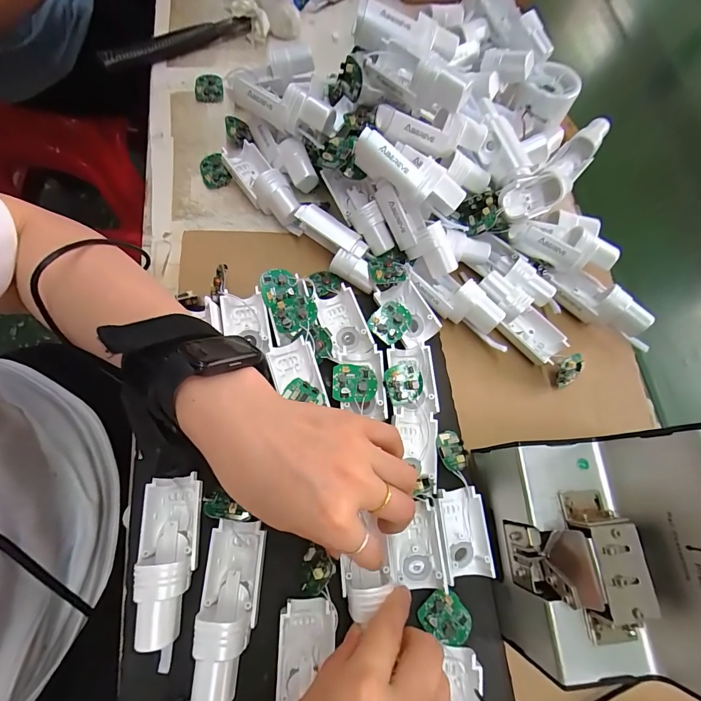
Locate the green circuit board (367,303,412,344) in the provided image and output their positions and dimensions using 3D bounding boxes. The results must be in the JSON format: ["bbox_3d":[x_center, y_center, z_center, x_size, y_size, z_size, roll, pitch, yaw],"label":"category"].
[{"bbox_3d":[0.032,-0.024,0.302,0.030,0.006,0.033,39,77,14],"label":"green circuit board"}]

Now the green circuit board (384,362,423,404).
[{"bbox_3d":[0.044,0.025,0.285,0.035,0.009,0.029,-6,88,-34],"label":"green circuit board"}]

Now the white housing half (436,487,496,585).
[{"bbox_3d":[0.079,0.128,0.262,0.033,0.017,0.057,-4,72,-8],"label":"white housing half"}]

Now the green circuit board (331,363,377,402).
[{"bbox_3d":[0.003,0.025,0.280,0.033,0.006,0.028,6,74,-9],"label":"green circuit board"}]

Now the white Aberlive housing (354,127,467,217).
[{"bbox_3d":[0.046,-0.138,0.294,0.091,0.026,0.029,27,72,-7],"label":"white Aberlive housing"}]

